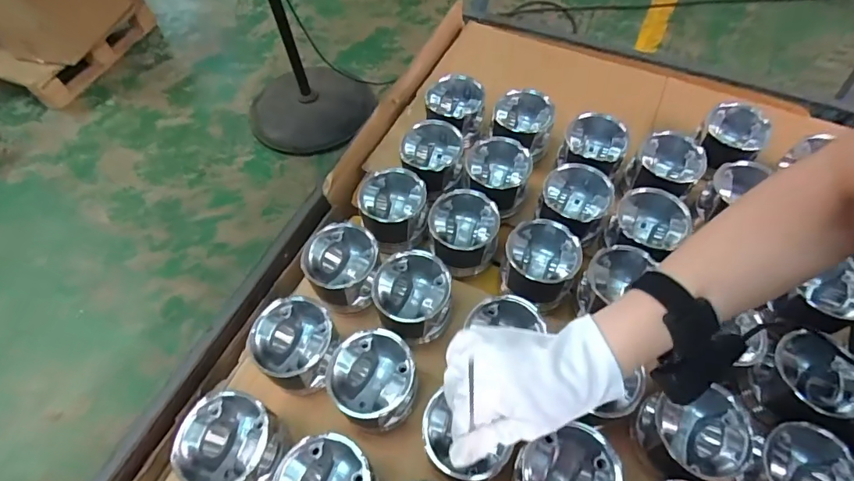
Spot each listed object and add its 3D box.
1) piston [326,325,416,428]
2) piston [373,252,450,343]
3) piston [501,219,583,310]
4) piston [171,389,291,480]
[{"bbox_3d":[-0.058,0.163,0.533,0.099,0.084,0.093,-1,59,1],"label":"piston"},{"bbox_3d":[-0.019,0.076,0.581,0.097,0.073,0.106,3,59,4],"label":"piston"},{"bbox_3d":[0.145,0.036,0.608,0.091,0.076,0.104,13,60,10],"label":"piston"},{"bbox_3d":[-0.206,0.219,0.503,0.097,0.075,0.099,9,59,7],"label":"piston"}]

